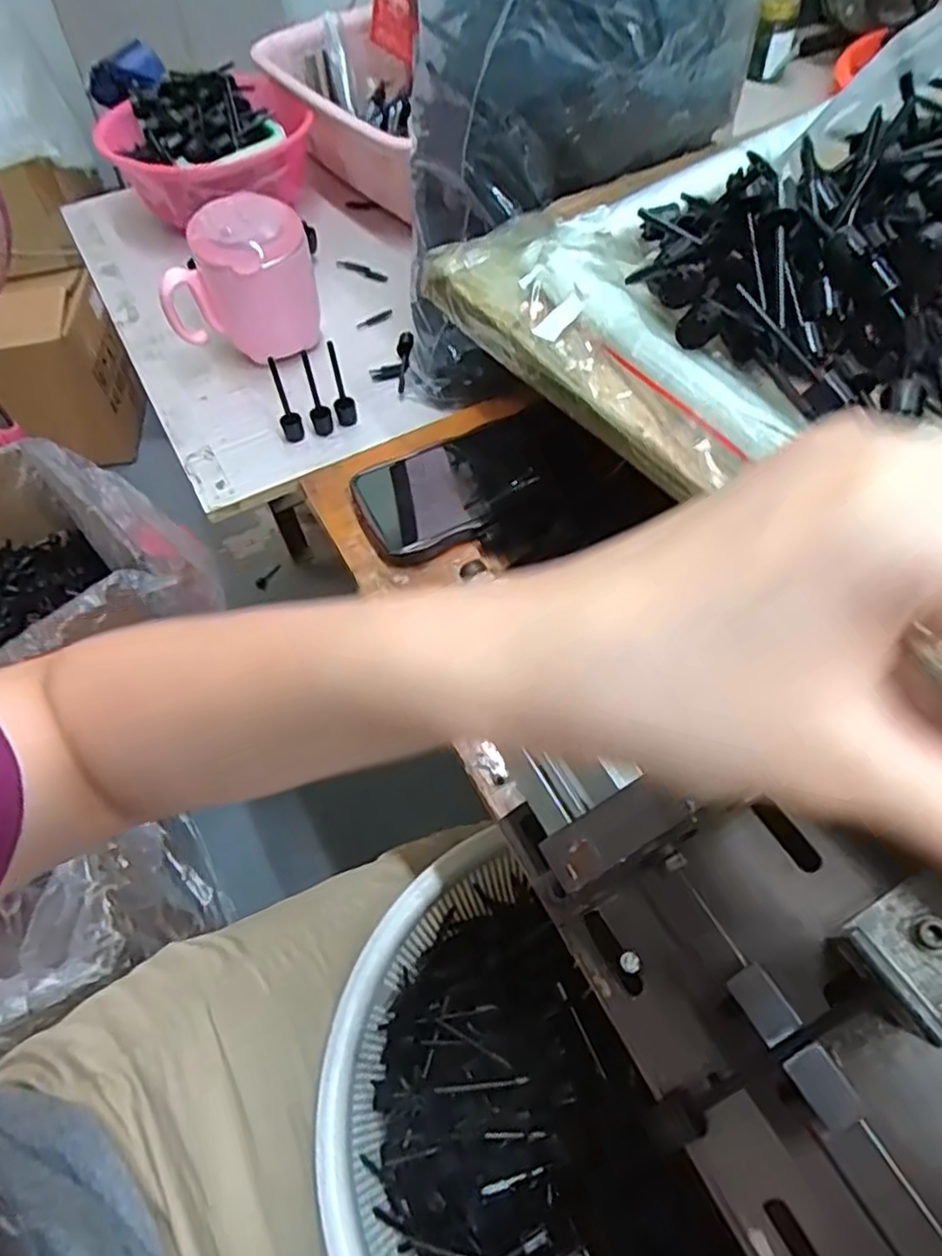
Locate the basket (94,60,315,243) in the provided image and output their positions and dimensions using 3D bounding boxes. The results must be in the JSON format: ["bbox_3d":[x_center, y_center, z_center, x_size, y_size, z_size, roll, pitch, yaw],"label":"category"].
[{"bbox_3d":[-0.242,-0.436,0.634,0.166,0.093,0.160,38,66,24],"label":"basket"}]

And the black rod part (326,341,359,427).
[{"bbox_3d":[-0.092,-0.171,0.482,0.015,0.063,0.020,-14,57,-6],"label":"black rod part"}]

